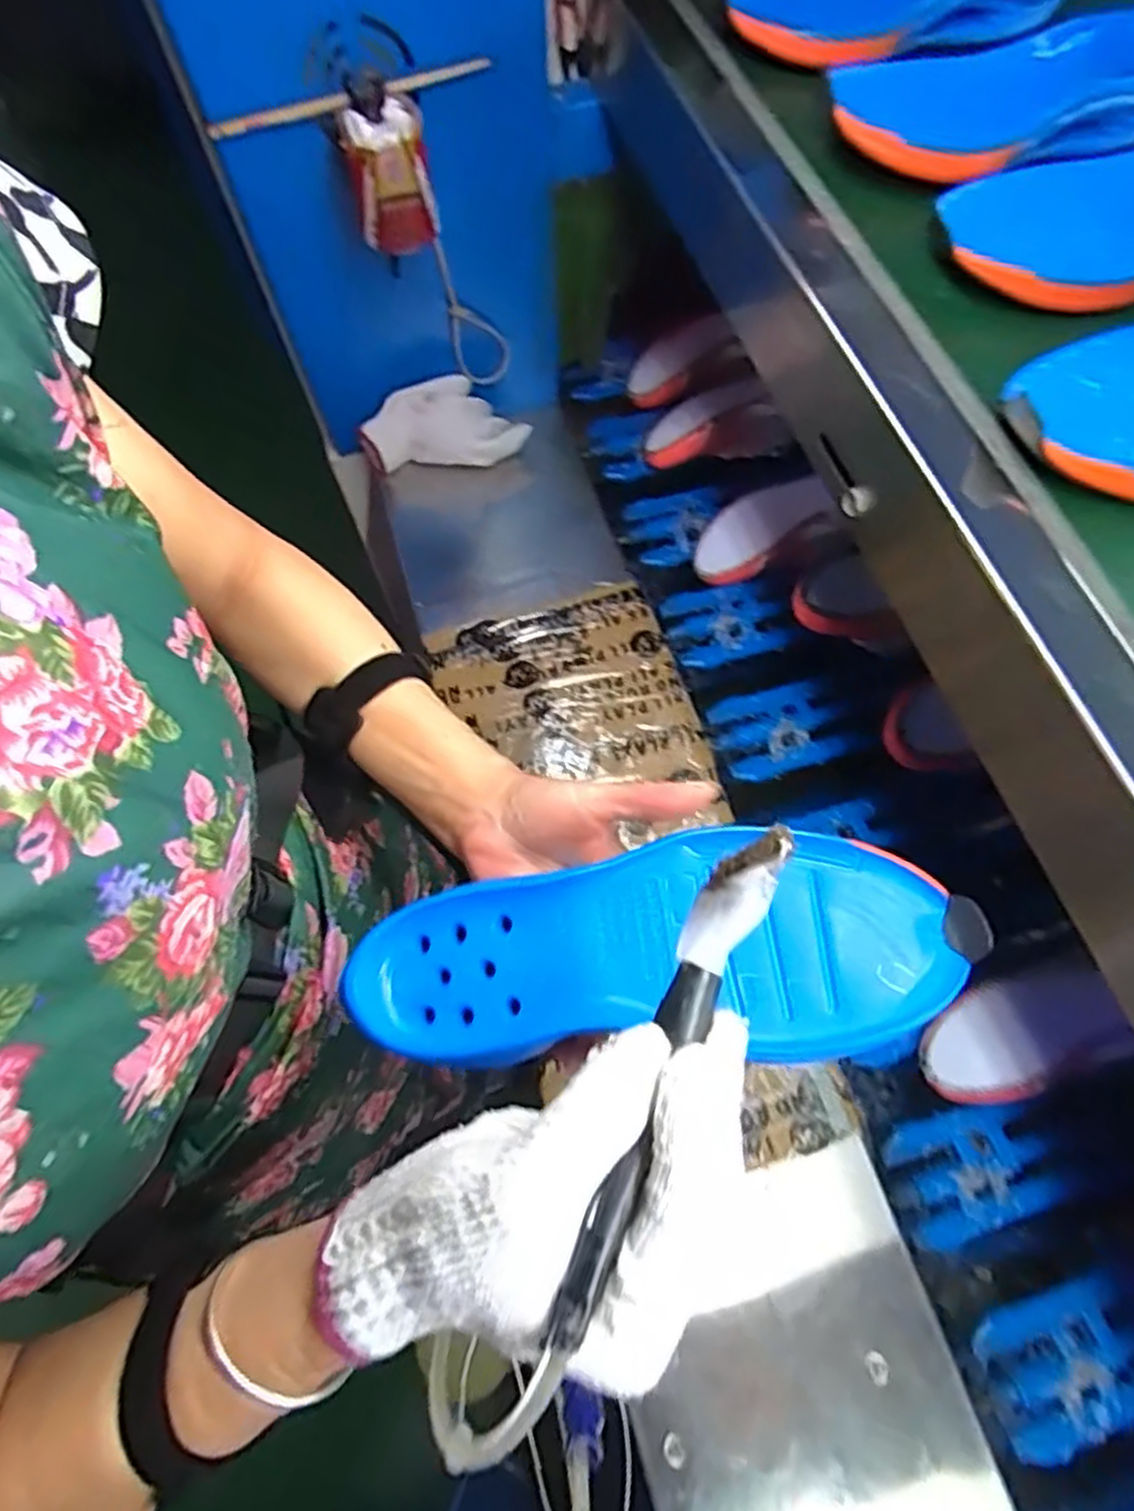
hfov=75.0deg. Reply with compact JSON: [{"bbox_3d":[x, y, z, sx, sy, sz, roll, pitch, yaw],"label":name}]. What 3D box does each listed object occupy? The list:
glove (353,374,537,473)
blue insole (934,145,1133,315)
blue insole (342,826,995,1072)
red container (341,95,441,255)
[{"bbox_3d":[-0.141,-0.376,0.842,0.188,0.092,0.039,-5,36,2],"label":"glove"},{"bbox_3d":[0.328,-0.317,0.418,0.234,0.034,0.116,-21,70,-7],"label":"blue insole"},{"bbox_3d":[0.035,0.084,0.324,0.258,0.019,0.091,-7,68,9],"label":"blue insole"},{"bbox_3d":[-0.145,-0.475,0.608,0.063,0.086,0.055,-13,69,-4],"label":"red container"}]

